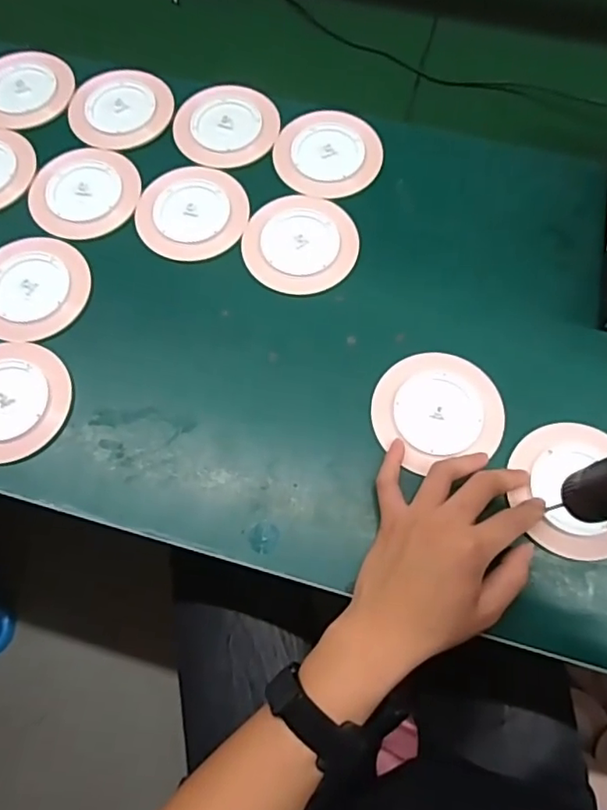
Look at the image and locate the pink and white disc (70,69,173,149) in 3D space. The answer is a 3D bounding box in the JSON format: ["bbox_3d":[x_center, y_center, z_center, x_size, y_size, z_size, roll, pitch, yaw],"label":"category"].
[{"bbox_3d":[-0.181,-0.292,0.569,0.097,0.006,0.091,0,69,0],"label":"pink and white disc"}]

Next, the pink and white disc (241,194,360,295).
[{"bbox_3d":[-0.004,-0.144,0.512,0.100,0.006,0.094,0,69,0],"label":"pink and white disc"}]

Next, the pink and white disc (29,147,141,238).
[{"bbox_3d":[-0.204,-0.199,0.537,0.097,0.004,0.099,0,69,0],"label":"pink and white disc"}]

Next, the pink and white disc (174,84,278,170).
[{"bbox_3d":[-0.075,-0.272,0.562,0.097,0.005,0.097,0,69,0],"label":"pink and white disc"}]

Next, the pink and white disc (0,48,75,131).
[{"bbox_3d":[-0.282,-0.318,0.581,0.091,0.011,0.097,0,69,0],"label":"pink and white disc"}]

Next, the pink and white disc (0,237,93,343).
[{"bbox_3d":[-0.237,-0.101,0.499,0.097,0.004,0.097,17,70,7],"label":"pink and white disc"}]

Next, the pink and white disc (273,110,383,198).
[{"bbox_3d":[0.021,-0.238,0.544,0.099,0.008,0.090,0,69,0],"label":"pink and white disc"}]

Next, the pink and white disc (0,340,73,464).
[{"bbox_3d":[-0.239,-0.005,0.463,0.098,0.004,0.098,0,69,0],"label":"pink and white disc"}]

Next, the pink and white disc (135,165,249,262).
[{"bbox_3d":[-0.102,-0.177,0.527,0.097,0.004,0.102,0,69,0],"label":"pink and white disc"}]

